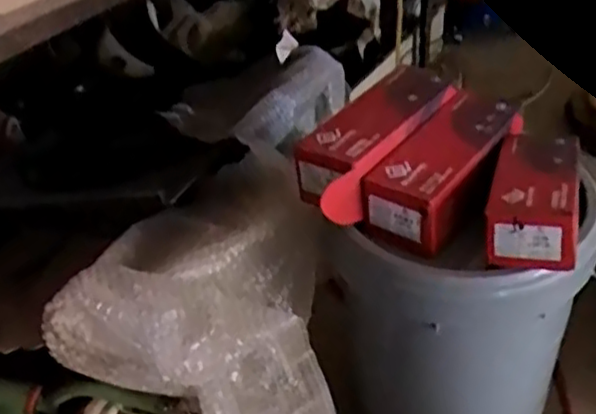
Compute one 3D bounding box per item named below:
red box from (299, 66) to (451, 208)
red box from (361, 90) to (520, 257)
[{"bbox_3d":[0.097,-0.086,0.839,0.082,0.073,0.223,25,47,32],"label":"red box"},{"bbox_3d":[0.177,-0.043,0.808,0.095,0.078,0.225,24,46,32],"label":"red box"}]

